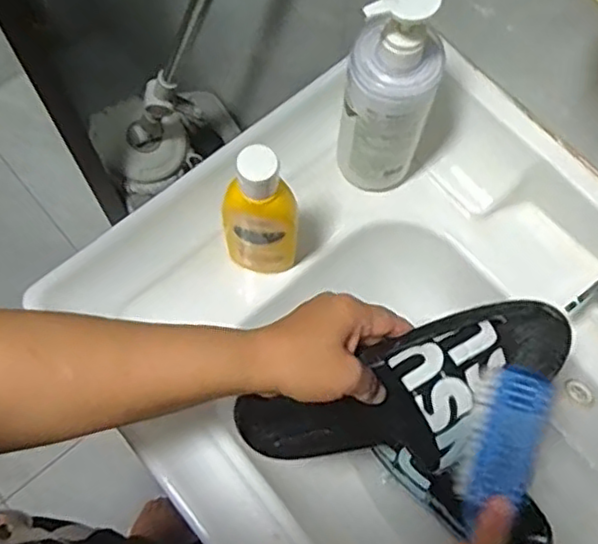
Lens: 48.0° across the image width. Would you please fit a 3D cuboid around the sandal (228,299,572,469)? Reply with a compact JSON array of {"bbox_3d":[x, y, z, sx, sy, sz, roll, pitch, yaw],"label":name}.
[{"bbox_3d":[0.086,0.090,0.486,0.226,0.083,0.090,-25,71,13],"label":"sandal"}]

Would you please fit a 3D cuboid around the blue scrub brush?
[{"bbox_3d":[0.132,0.113,0.442,0.048,0.031,0.102,22,83,6],"label":"blue scrub brush"}]

